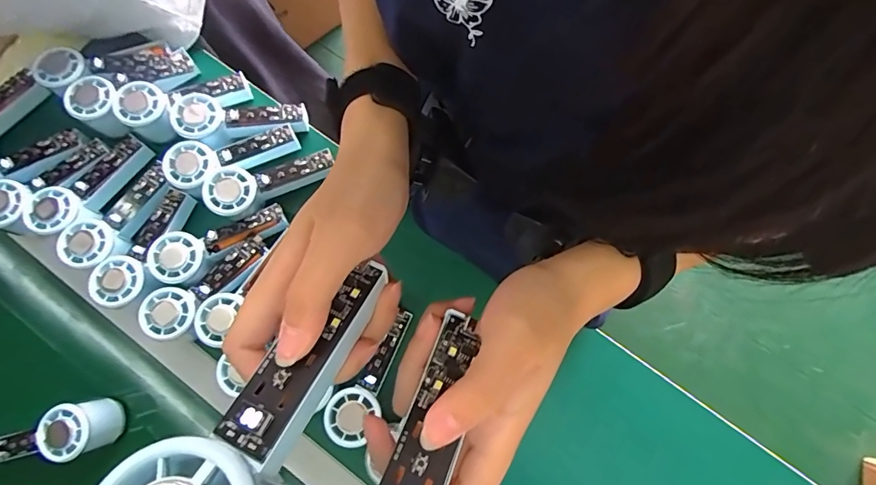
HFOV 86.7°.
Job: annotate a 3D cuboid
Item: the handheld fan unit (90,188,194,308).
[{"bbox_3d":[-0.340,0.006,0.540,0.052,0.030,0.149,21,63,6],"label":"handheld fan unit"}]

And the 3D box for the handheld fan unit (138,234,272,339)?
[{"bbox_3d":[-0.263,0.047,0.523,0.148,0.029,0.053,-44,81,-7],"label":"handheld fan unit"}]

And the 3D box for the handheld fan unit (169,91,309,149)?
[{"bbox_3d":[-0.240,-0.152,0.569,0.152,0.027,0.066,-4,77,-14],"label":"handheld fan unit"}]

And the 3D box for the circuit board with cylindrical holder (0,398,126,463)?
[{"bbox_3d":[-0.438,0.216,0.511,0.154,0.057,0.054,-14,79,-1],"label":"circuit board with cylindrical holder"}]

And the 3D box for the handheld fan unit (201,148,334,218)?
[{"bbox_3d":[-0.201,-0.077,0.556,0.147,0.026,0.056,-24,78,-17],"label":"handheld fan unit"}]

